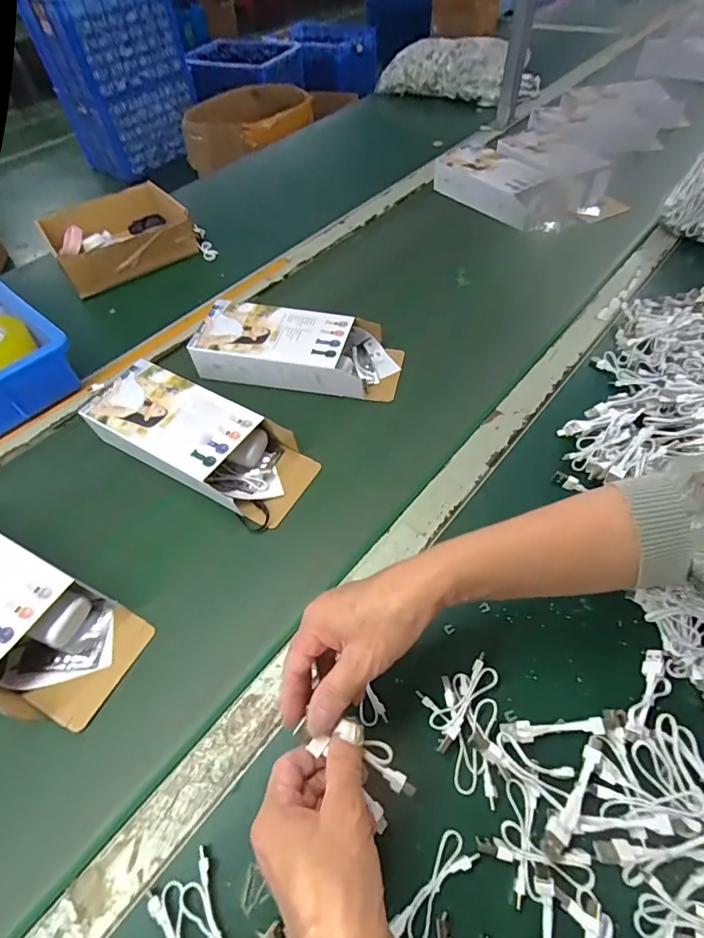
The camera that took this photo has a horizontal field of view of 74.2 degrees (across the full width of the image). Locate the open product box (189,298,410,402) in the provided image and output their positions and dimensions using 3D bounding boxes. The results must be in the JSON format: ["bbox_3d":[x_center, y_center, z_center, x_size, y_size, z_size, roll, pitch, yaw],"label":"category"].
[{"bbox_3d":[-0.067,-0.151,0.589,0.255,0.055,0.111,7,61,9],"label":"open product box"}]

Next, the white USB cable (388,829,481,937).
[{"bbox_3d":[0.053,0.269,0.298,0.022,0.009,0.066,38,70,23],"label":"white USB cable"}]

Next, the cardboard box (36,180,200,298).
[{"bbox_3d":[-0.398,-0.400,0.795,0.215,0.060,0.201,-30,62,-12],"label":"cardboard box"}]

